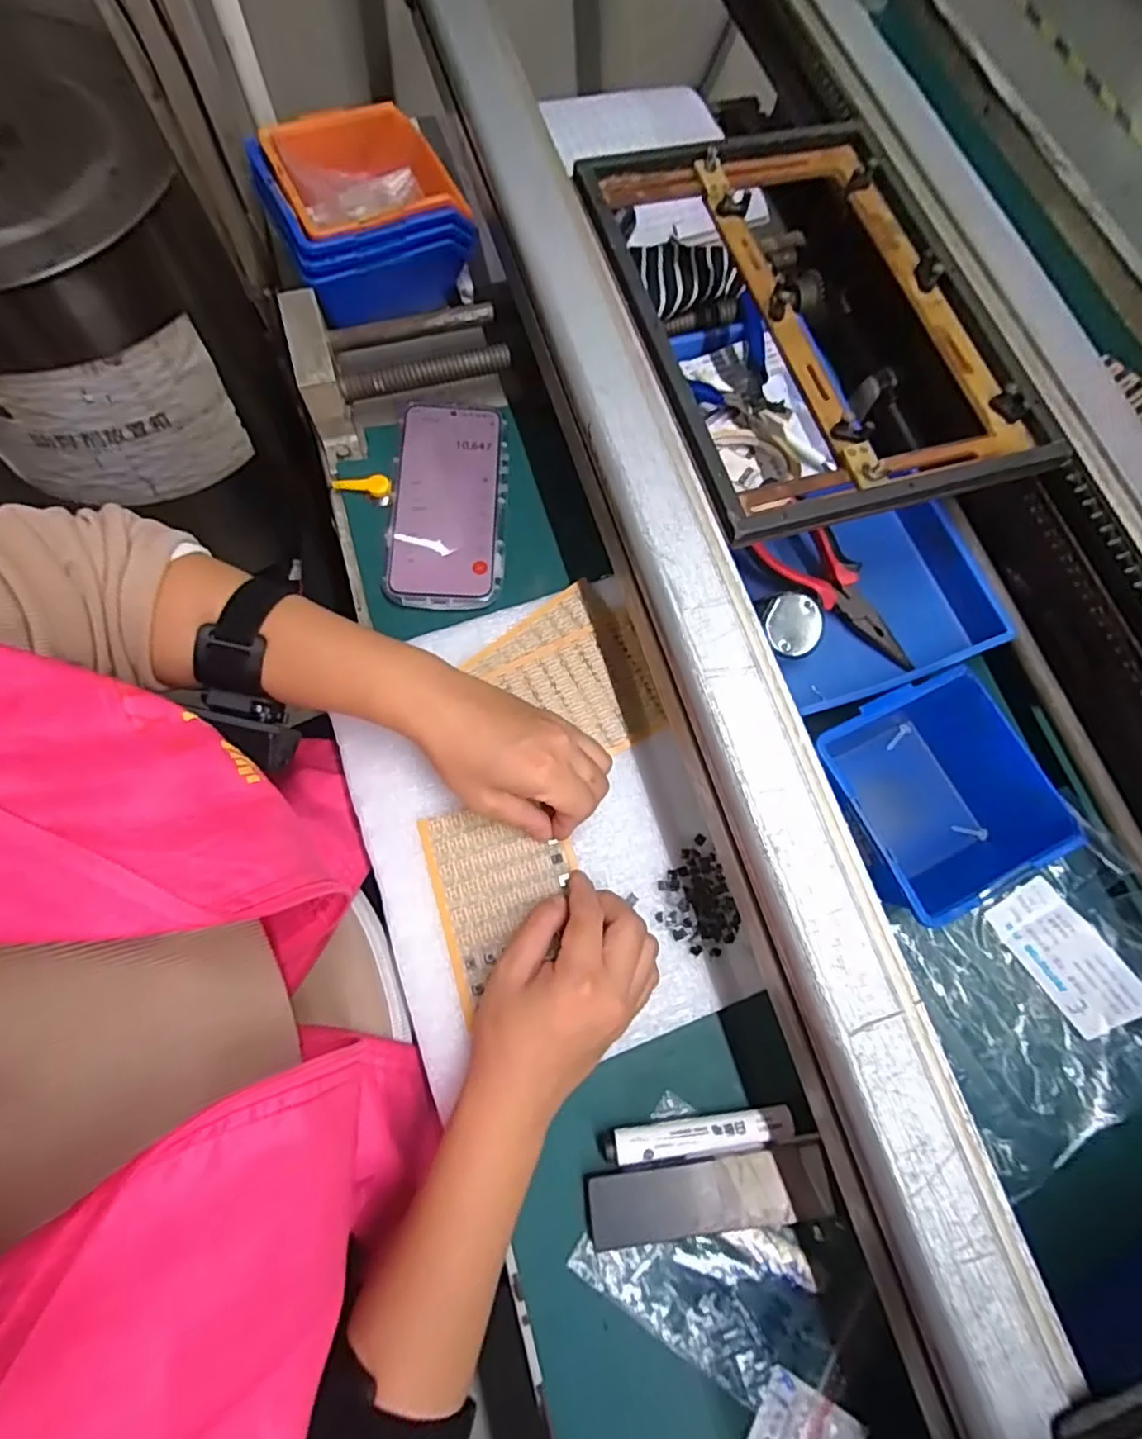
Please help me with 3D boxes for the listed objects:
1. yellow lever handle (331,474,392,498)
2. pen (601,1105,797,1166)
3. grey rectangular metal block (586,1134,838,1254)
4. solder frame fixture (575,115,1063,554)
[{"bbox_3d":[-0.151,-0.169,0.448,0.043,0.006,0.016,4,72,-3],"label":"yellow lever handle"},{"bbox_3d":[0.069,0.226,0.337,0.104,0.011,0.017,-6,73,-6],"label":"pen"},{"bbox_3d":[0.075,0.253,0.331,0.129,0.010,0.036,-7,73,-6],"label":"grey rectangular metal block"},{"bbox_3d":[0.148,-0.262,0.392,0.225,0.032,0.304,-15,74,-9],"label":"solder frame fixture"}]

